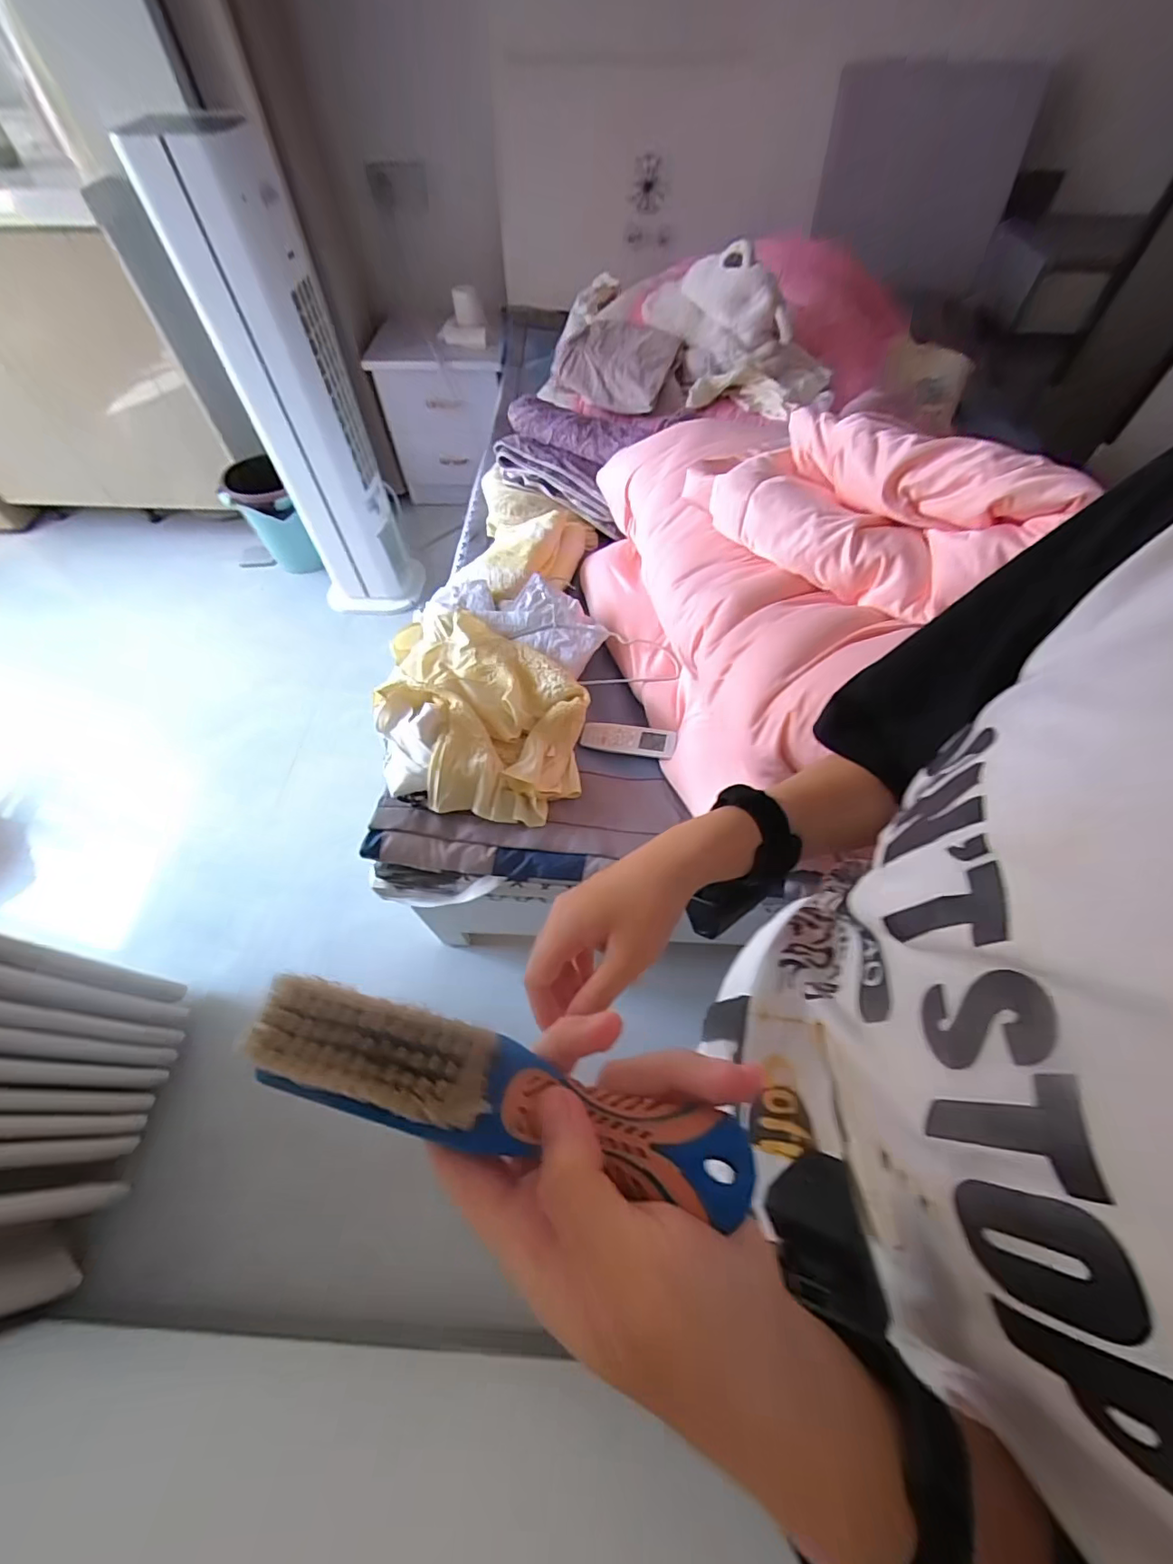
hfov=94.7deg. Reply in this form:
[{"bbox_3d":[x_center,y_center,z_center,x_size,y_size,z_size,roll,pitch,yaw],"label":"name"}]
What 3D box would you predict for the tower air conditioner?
[{"bbox_3d":[-0.741,-0.965,1.455,0.284,1.018,0.286,-24,59,-11],"label":"tower air conditioner"}]

